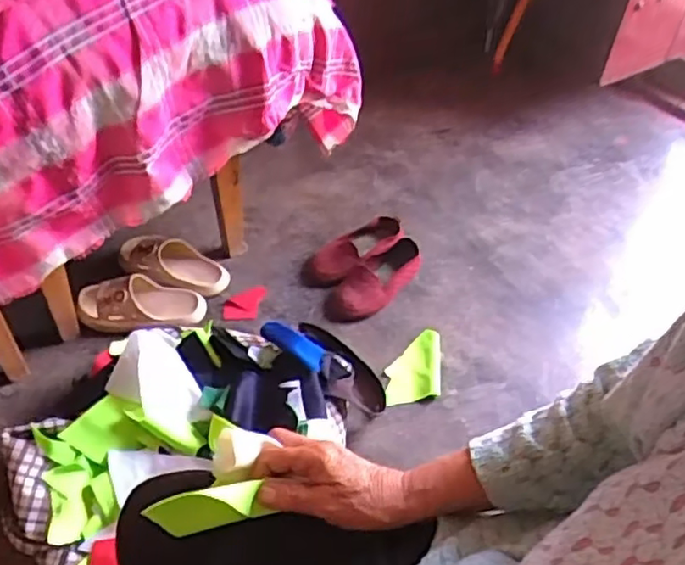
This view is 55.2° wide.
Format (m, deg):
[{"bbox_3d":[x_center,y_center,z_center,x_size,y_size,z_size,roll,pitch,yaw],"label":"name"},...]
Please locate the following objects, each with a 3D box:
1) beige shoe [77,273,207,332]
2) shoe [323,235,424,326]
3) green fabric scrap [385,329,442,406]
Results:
[{"bbox_3d":[-0.362,0.034,1.178,0.222,0.064,0.099,-2,46,-7],"label":"beige shoe"},{"bbox_3d":[0.059,-0.003,1.256,0.094,0.057,0.222,33,52,24],"label":"shoe"},{"bbox_3d":[0.126,0.147,1.154,0.095,0.019,0.151,5,46,0],"label":"green fabric scrap"}]

